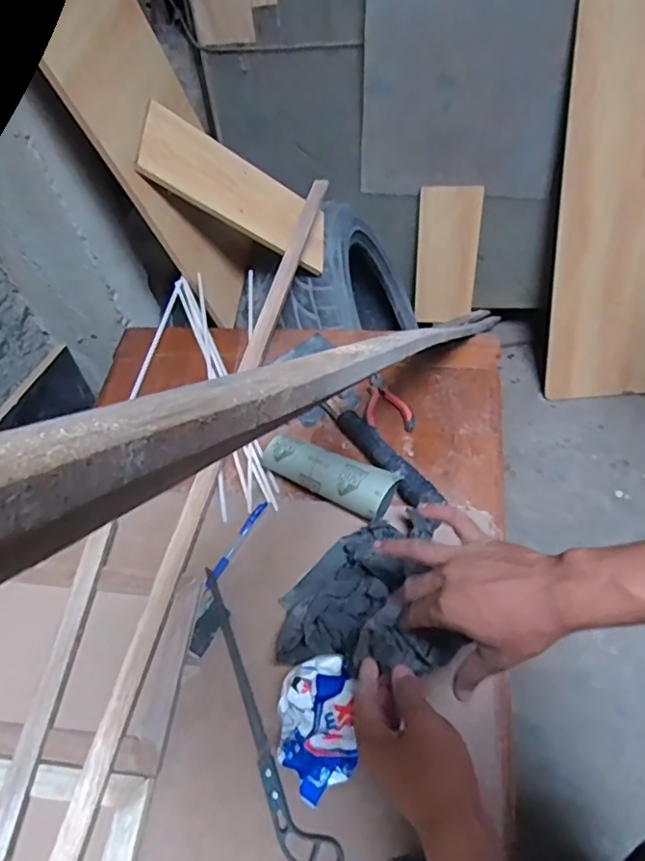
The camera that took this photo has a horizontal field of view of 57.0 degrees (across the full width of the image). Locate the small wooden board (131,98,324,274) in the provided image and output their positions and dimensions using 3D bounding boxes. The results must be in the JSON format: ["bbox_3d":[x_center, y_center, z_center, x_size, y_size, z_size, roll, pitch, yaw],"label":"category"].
[{"bbox_3d":[-0.141,-0.421,1.051,0.017,0.370,0.156,-22,54,46],"label":"small wooden board"}]

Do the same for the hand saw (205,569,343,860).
[{"bbox_3d":[-0.075,0.295,0.624,0.046,0.013,0.322,-27,56,-13],"label":"hand saw"}]

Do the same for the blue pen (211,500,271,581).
[{"bbox_3d":[-0.106,0.137,0.732,0.012,0.010,0.125,24,60,21],"label":"blue pen"}]

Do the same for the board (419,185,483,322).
[{"bbox_3d":[0.335,-0.467,1.585,0.150,0.358,0.022,1,39,8],"label":"board"}]

